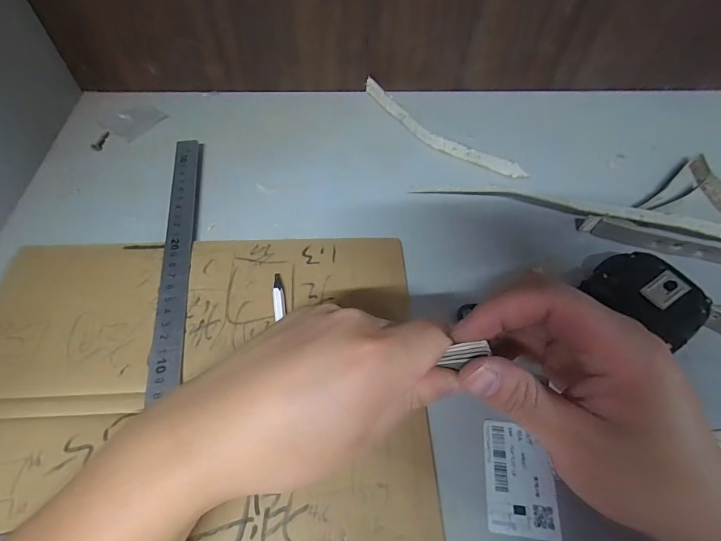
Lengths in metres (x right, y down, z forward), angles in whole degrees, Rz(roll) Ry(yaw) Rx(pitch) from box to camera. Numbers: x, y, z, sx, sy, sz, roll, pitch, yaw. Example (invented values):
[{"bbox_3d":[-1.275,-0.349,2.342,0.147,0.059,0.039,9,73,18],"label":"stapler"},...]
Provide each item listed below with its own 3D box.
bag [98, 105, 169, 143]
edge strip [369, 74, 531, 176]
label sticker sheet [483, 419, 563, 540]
[{"bbox_3d":[-0.237,-0.159,0.397,0.052,0.005,0.051,27,59,15],"label":"bag"},{"bbox_3d":[0.075,-0.147,0.398,0.202,0.018,0.031,40,62,22],"label":"edge strip"},{"bbox_3d":[0.094,0.122,0.227,0.040,0.004,0.059,7,56,2],"label":"label sticker sheet"}]

